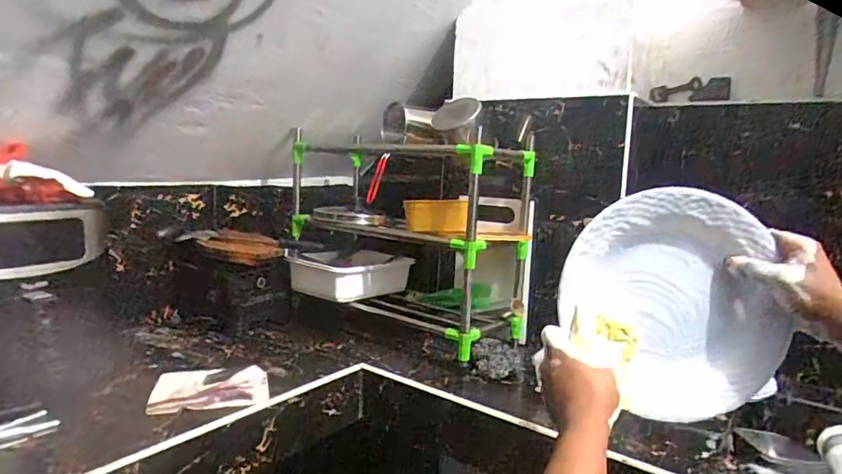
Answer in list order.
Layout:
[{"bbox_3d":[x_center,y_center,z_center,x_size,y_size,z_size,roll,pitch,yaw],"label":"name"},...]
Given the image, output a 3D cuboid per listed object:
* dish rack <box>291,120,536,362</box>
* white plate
[{"bbox_3d":[-0.054,-0.022,1.304,0.637,0.416,0.298,8,10,32],"label":"dish rack"},{"bbox_3d":[0.283,0.071,0.584,0.239,0.233,0.051,3,9,-3],"label":"white plate"}]

